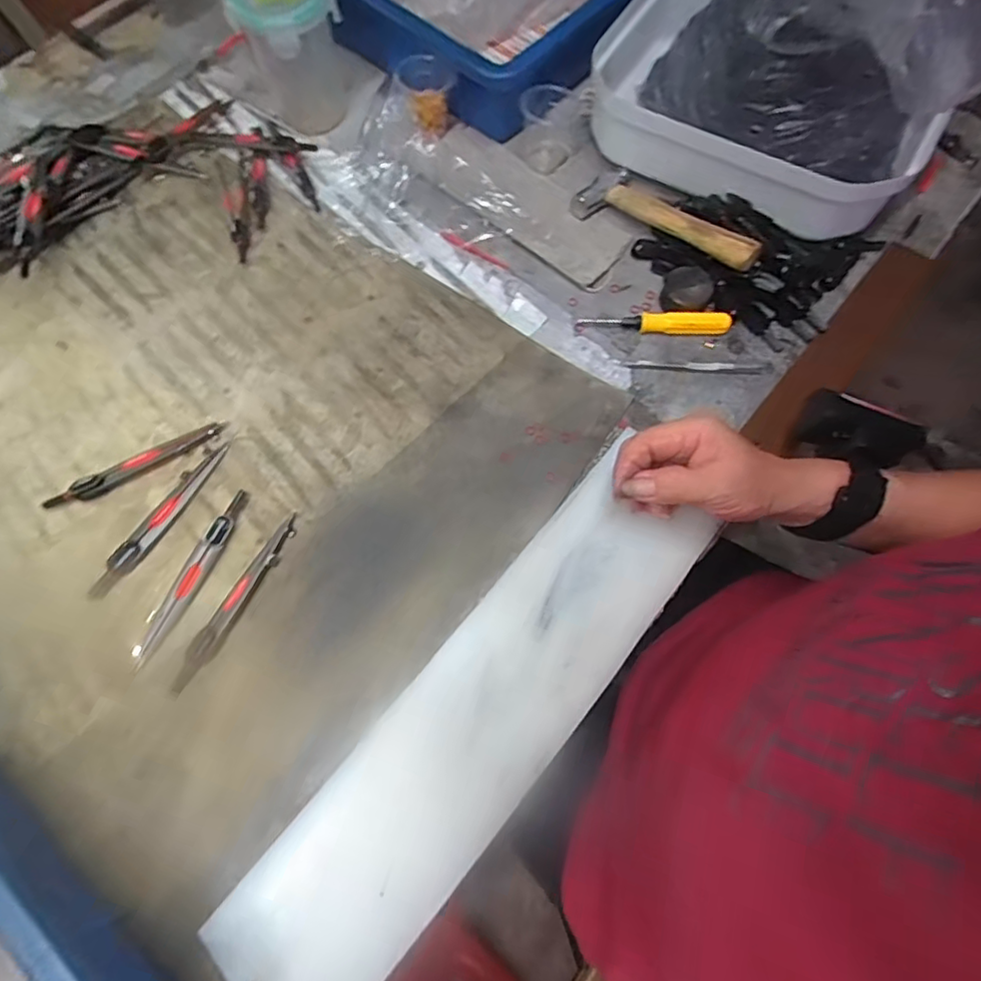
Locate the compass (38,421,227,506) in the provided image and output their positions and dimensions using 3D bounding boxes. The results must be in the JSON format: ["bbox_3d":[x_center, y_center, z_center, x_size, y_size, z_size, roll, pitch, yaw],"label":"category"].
[{"bbox_3d":[-0.260,-0.019,0.418,0.134,0.009,0.019,-26,72,-10],"label":"compass"}]

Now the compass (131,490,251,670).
[{"bbox_3d":[-0.201,0.058,0.391,0.019,0.013,0.127,25,71,9],"label":"compass"}]

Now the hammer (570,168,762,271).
[{"bbox_3d":[0.144,-0.220,0.466,0.158,0.016,0.055,38,73,26],"label":"hammer"}]

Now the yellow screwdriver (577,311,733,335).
[{"bbox_3d":[0.131,-0.133,0.451,0.115,0.018,0.015,3,70,1],"label":"yellow screwdriver"}]

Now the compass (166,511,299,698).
[{"bbox_3d":[-0.167,0.073,0.379,0.018,0.005,0.129,28,72,10],"label":"compass"}]

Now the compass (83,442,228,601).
[{"bbox_3d":[-0.232,0.018,0.403,0.015,0.010,0.130,27,72,9],"label":"compass"}]

